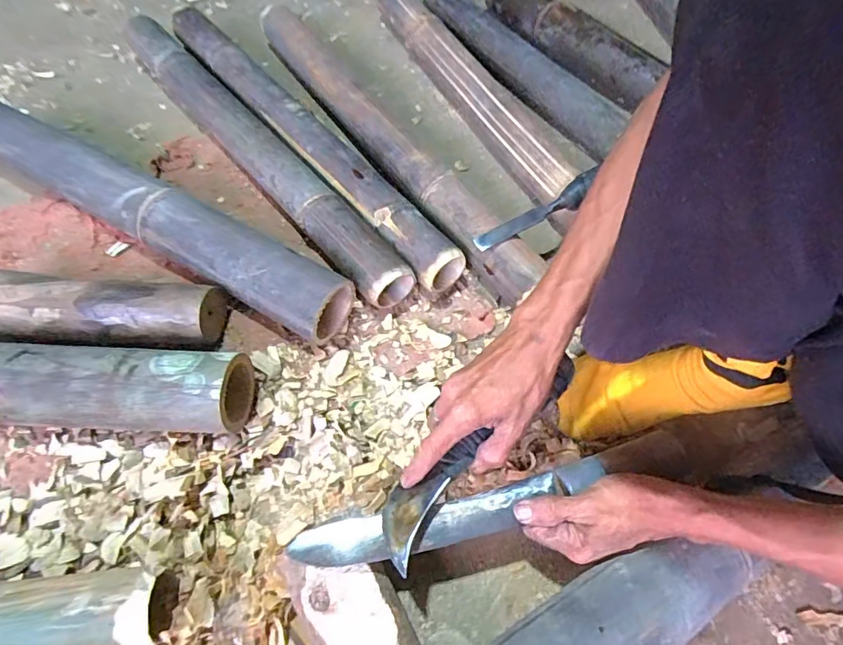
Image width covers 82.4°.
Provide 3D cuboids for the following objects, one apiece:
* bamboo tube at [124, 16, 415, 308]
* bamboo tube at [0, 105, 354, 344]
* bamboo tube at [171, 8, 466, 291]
[{"bbox_3d":[-0.243,-0.253,0.656,0.066,0.053,0.659,-35,66,-22],"label":"bamboo tube"},{"bbox_3d":[-0.343,-0.133,0.577,0.587,0.088,0.073,27,61,13],"label":"bamboo tube"},{"bbox_3d":[-0.172,-0.269,0.665,0.063,0.056,0.638,-35,67,-20],"label":"bamboo tube"}]

